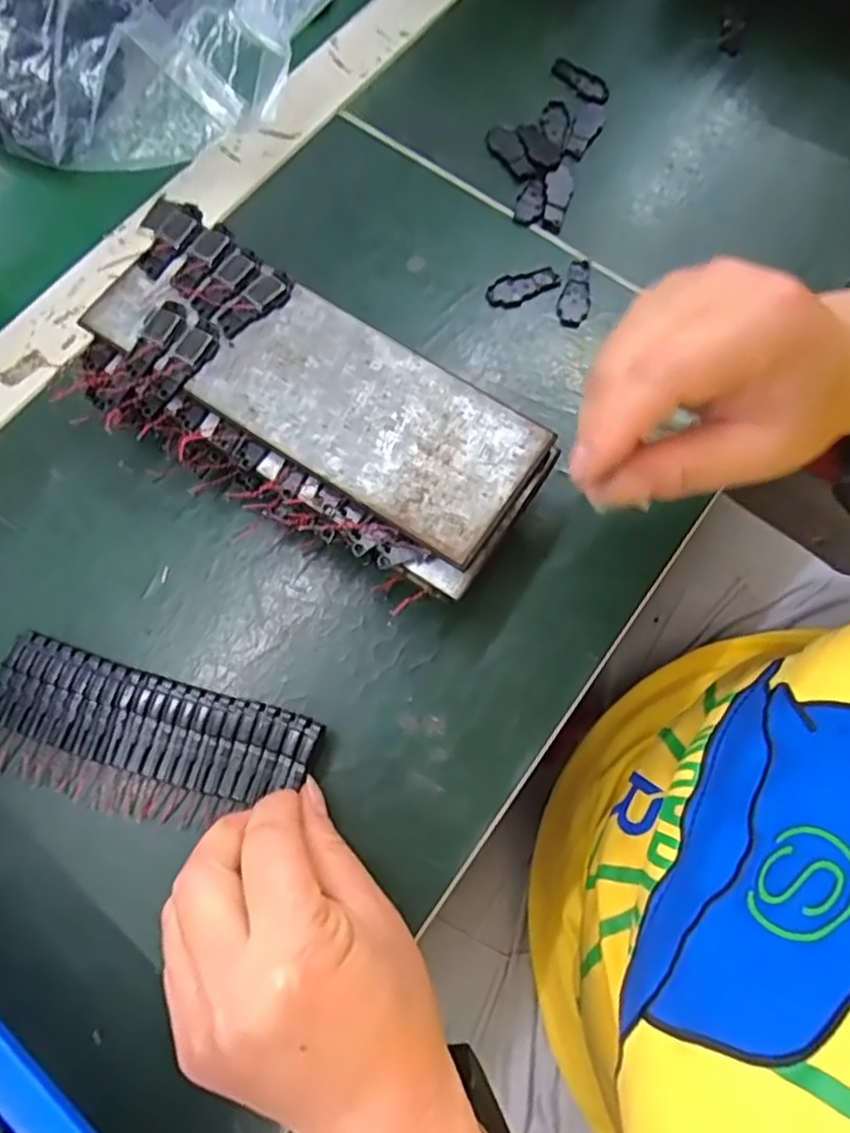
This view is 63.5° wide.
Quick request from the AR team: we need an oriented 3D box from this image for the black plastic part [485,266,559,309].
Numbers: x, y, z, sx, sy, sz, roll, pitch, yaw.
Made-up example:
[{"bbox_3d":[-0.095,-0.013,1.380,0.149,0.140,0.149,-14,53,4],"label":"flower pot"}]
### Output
[{"bbox_3d":[0.052,-0.146,0.359,0.039,0.004,0.017,-19,74,-7],"label":"black plastic part"}]

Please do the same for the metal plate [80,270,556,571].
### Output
[{"bbox_3d":[-0.046,-0.079,0.290,0.194,0.004,0.069,34,75,9],"label":"metal plate"}]

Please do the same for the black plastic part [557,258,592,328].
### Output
[{"bbox_3d":[0.080,-0.143,0.358,0.016,0.004,0.042,16,73,4],"label":"black plastic part"}]

